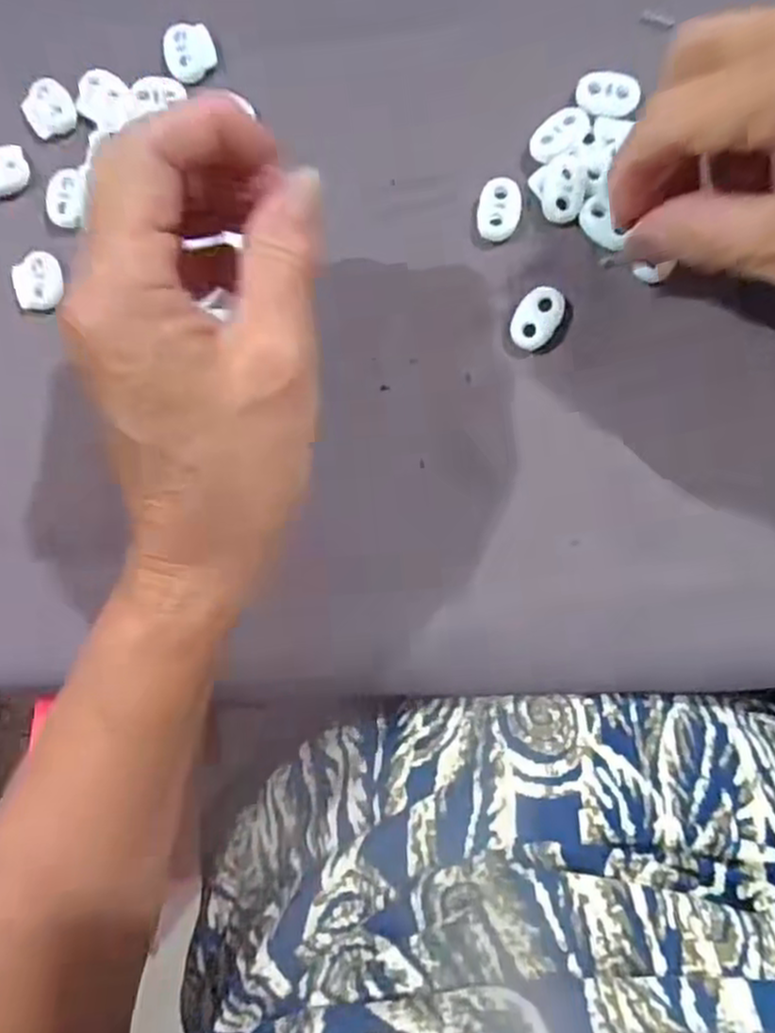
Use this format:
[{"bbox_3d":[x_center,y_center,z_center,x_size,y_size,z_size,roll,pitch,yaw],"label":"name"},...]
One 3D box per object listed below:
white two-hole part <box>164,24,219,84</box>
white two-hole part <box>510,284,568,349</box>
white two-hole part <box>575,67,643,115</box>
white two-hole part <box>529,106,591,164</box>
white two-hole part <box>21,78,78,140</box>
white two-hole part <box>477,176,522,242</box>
[{"bbox_3d":[-0.076,-0.180,0.286,0.020,0.005,0.021,0,86,6],"label":"white two-hole part"},{"bbox_3d":[0.053,-0.071,0.261,0.016,0.006,0.023,29,89,7],"label":"white two-hole part"},{"bbox_3d":[0.079,-0.152,0.265,0.021,0.004,0.016,4,86,6],"label":"white two-hole part"},{"bbox_3d":[0.062,-0.138,0.266,0.023,0.004,0.014,-41,83,2],"label":"white two-hole part"},{"bbox_3d":[-0.133,-0.160,0.292,0.020,0.006,0.021,0,86,6],"label":"white two-hole part"},{"bbox_3d":[0.041,-0.111,0.269,0.015,0.004,0.021,4,86,6],"label":"white two-hole part"}]

